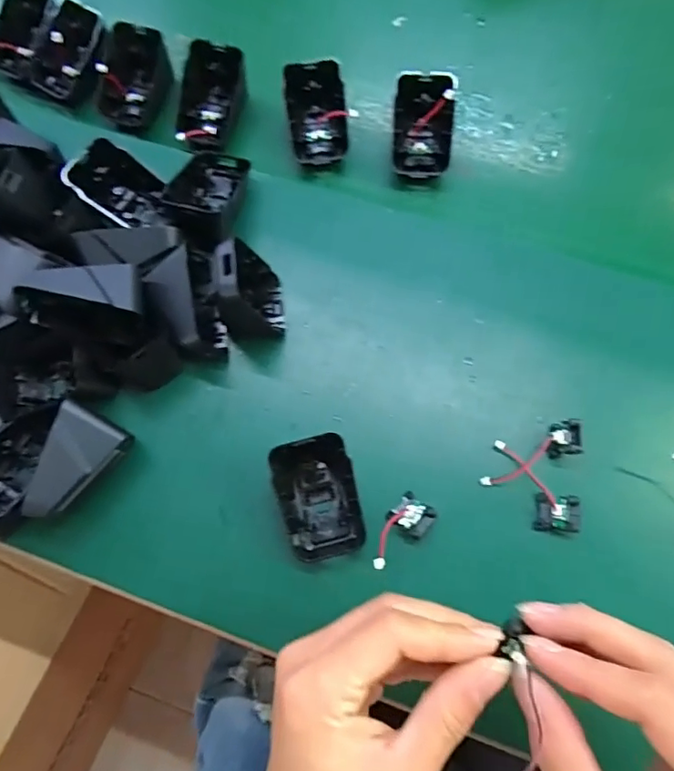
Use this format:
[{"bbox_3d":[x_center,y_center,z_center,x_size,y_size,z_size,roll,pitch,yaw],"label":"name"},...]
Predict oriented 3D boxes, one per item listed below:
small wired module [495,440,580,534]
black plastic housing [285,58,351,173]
[{"bbox_3d":[0.121,0.058,0.316,0.026,0.014,0.062,-22,75,-5],"label":"small wired module"},{"bbox_3d":[-0.012,-0.196,0.390,0.048,0.039,0.060,-8,74,-1],"label":"black plastic housing"}]

